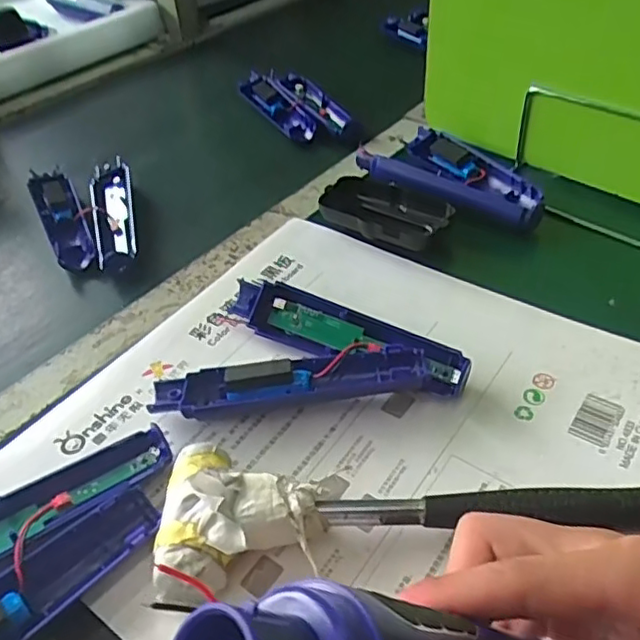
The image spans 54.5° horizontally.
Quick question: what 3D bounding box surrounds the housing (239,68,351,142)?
[{"bbox_3d":[-0.032,-0.251,0.723,0.075,0.030,0.168,-23,45,-19],"label":"housing"}]

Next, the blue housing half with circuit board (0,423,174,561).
[{"bbox_3d":[-0.161,0.110,0.332,0.170,0.020,0.039,-27,47,-23],"label":"blue housing half with circuit board"}]

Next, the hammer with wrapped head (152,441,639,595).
[{"bbox_3d":[0.049,0.098,0.312,0.257,0.035,0.074,-2,42,3],"label":"hammer with wrapped head"}]

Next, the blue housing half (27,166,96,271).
[{"bbox_3d":[-0.238,-0.095,0.575,0.036,0.029,0.169,-23,45,-19],"label":"blue housing half"}]

